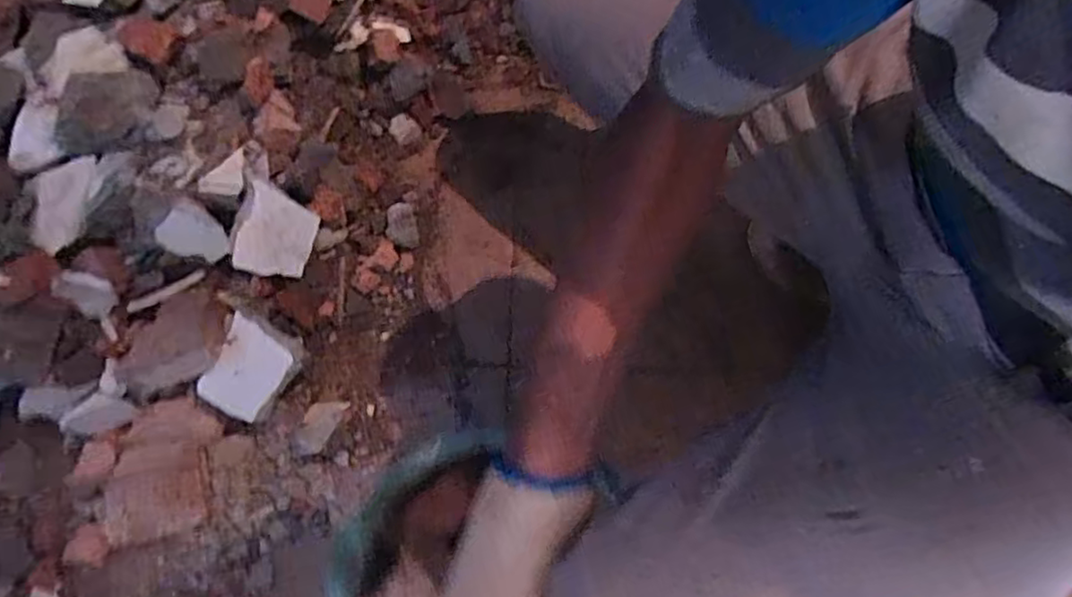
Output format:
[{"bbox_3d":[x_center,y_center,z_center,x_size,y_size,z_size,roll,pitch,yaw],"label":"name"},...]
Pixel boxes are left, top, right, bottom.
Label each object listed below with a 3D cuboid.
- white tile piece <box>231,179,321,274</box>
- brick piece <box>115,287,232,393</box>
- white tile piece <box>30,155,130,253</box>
[{"bbox_3d":[-0.289,-0.072,0.733,0.079,0.006,0.096,18,98,-32],"label":"white tile piece"},{"bbox_3d":[-0.376,0.046,0.675,0.121,0.050,0.091,-37,73,-10],"label":"brick piece"},{"bbox_3d":[-0.487,-0.111,0.701,0.121,0.018,0.078,-30,88,6],"label":"white tile piece"}]

